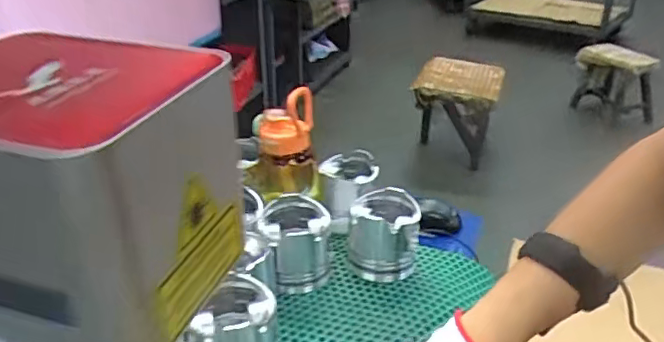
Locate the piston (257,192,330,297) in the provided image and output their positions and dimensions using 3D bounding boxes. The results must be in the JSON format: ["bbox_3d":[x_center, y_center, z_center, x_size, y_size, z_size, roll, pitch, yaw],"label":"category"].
[{"bbox_3d":[-0.047,0.092,0.733,0.084,0.084,0.098,-4,29,-5],"label":"piston"}]

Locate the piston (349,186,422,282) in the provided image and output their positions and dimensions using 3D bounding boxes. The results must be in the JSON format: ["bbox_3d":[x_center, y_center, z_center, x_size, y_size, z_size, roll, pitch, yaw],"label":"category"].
[{"bbox_3d":[0.070,0.081,0.750,0.084,0.082,0.100,6,30,12],"label":"piston"}]

